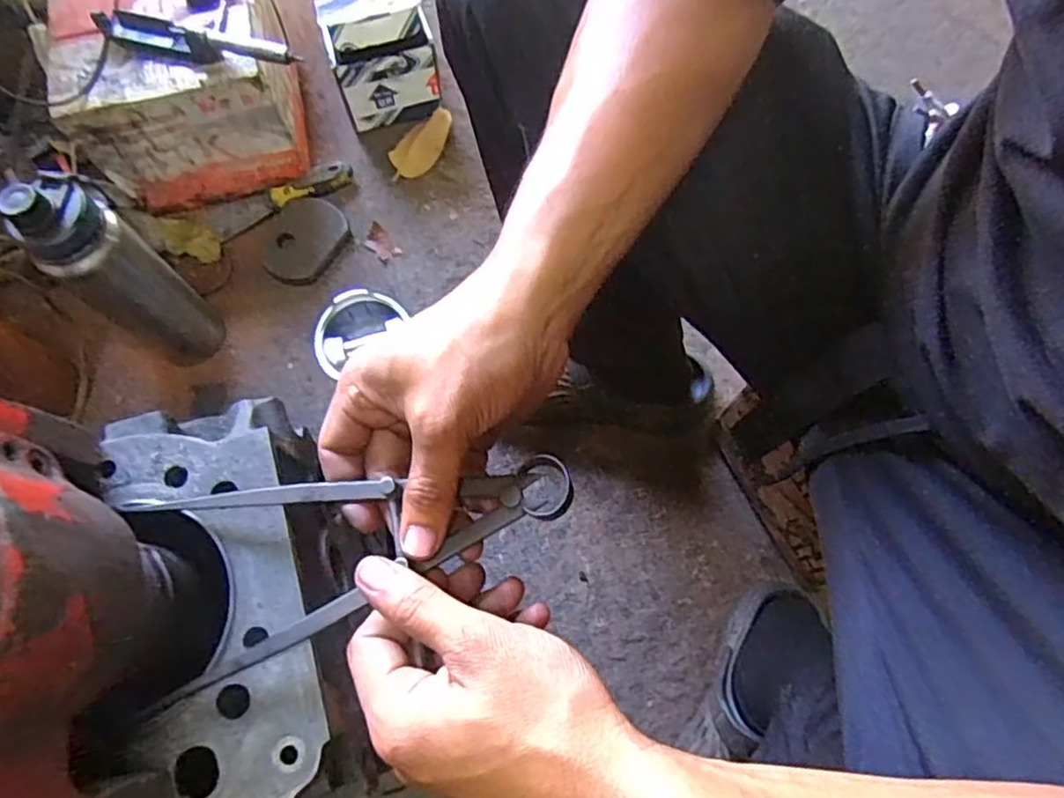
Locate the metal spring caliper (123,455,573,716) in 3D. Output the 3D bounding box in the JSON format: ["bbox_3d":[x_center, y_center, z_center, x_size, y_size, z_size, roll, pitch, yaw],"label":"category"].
[{"bbox_3d":[-0.083,0.069,0.299,0.209,0.021,0.094,-15,71,7],"label":"metal spring caliper"}]

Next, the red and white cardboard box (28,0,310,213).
[{"bbox_3d":[-0.406,-0.382,0.787,0.221,0.176,0.220,-14,72,-7],"label":"red and white cardboard box"}]

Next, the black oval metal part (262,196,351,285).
[{"bbox_3d":[-0.284,-0.198,0.819,0.094,0.007,0.118,26,72,7],"label":"black oval metal part"}]

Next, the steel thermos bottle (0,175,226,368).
[{"bbox_3d":[-0.408,-0.123,0.650,0.087,0.257,0.080,38,73,11],"label":"steel thermos bottle"}]

